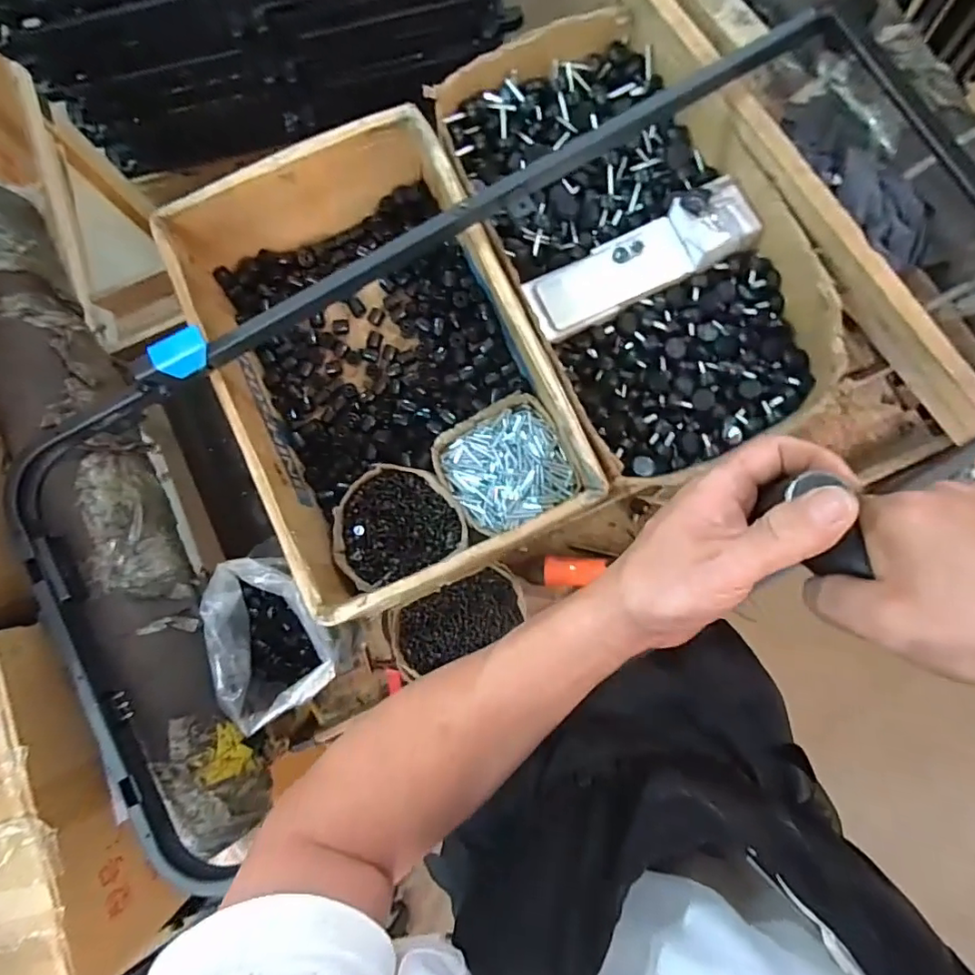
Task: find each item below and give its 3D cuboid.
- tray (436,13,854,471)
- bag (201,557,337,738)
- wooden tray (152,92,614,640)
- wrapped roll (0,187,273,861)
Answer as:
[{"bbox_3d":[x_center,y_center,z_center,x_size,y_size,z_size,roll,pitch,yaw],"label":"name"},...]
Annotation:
[{"bbox_3d":[0.185,-0.312,0.707,0.326,0.095,0.579,-26,83,-1],"label":"tray"},{"bbox_3d":[-0.244,0.177,0.660,0.124,0.117,0.183,-9,83,1],"label":"bag"},{"bbox_3d":[-0.118,-0.148,0.694,0.352,0.171,0.512,-25,83,-1],"label":"wooden tray"},{"bbox_3d":[-0.445,-0.010,0.622,0.130,0.101,0.832,-30,83,-1],"label":"wrapped roll"}]

